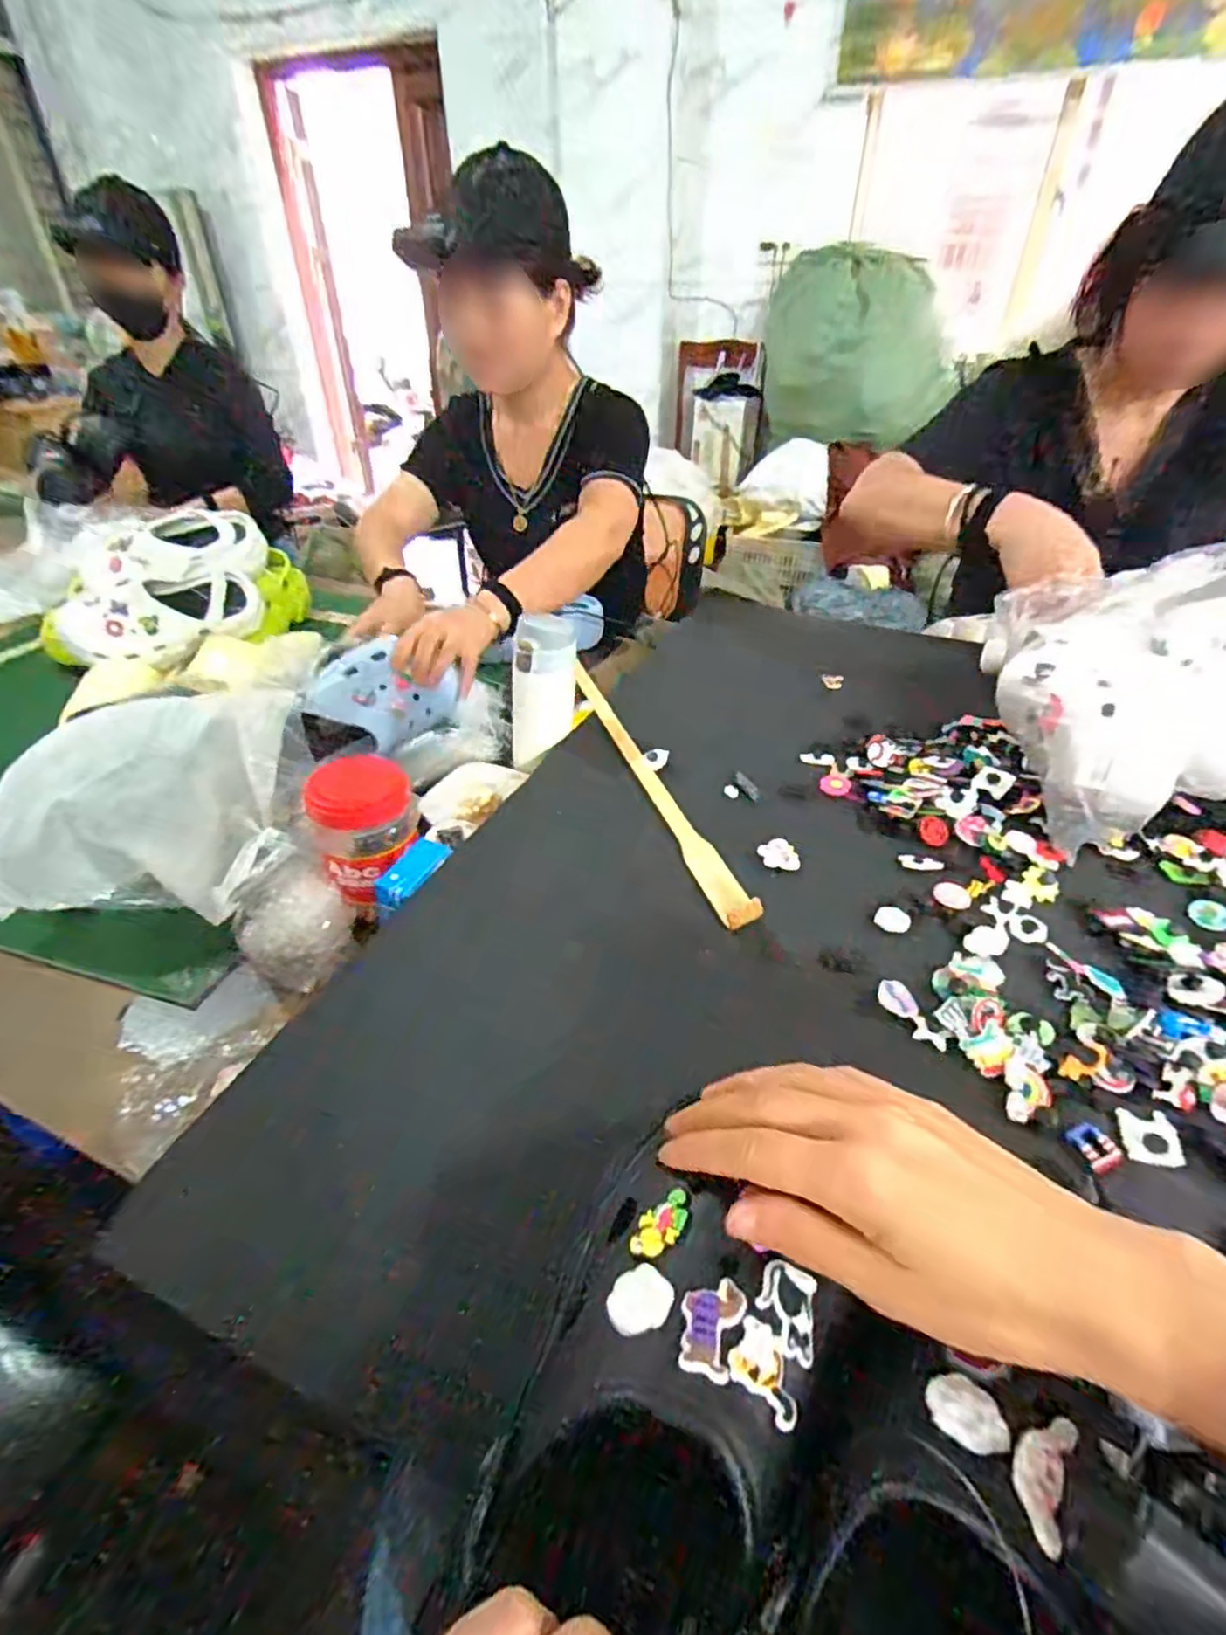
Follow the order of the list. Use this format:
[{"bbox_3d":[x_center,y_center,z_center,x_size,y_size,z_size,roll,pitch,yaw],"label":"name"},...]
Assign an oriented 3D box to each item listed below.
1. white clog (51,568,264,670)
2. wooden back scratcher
[{"bbox_3d":[-0.638,-0.287,0.989,0.252,0.112,0.116,-21,41,-24],"label":"white clog"},{"bbox_3d":[0.028,-0.047,0.667,0.031,0.021,0.451,-12,38,-15],"label":"wooden back scratcher"}]

